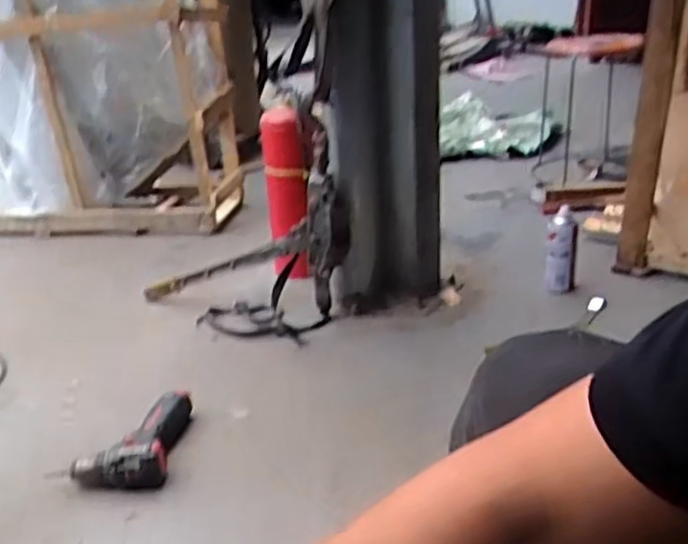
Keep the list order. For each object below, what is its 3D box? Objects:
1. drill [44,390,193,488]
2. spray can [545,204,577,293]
[{"bbox_3d":[-0.350,0.261,1.152,0.178,0.055,0.198,-1,26,5],"label":"drill"},{"bbox_3d":[0.476,-0.053,1.584,0.062,0.191,0.072,4,25,14],"label":"spray can"}]

